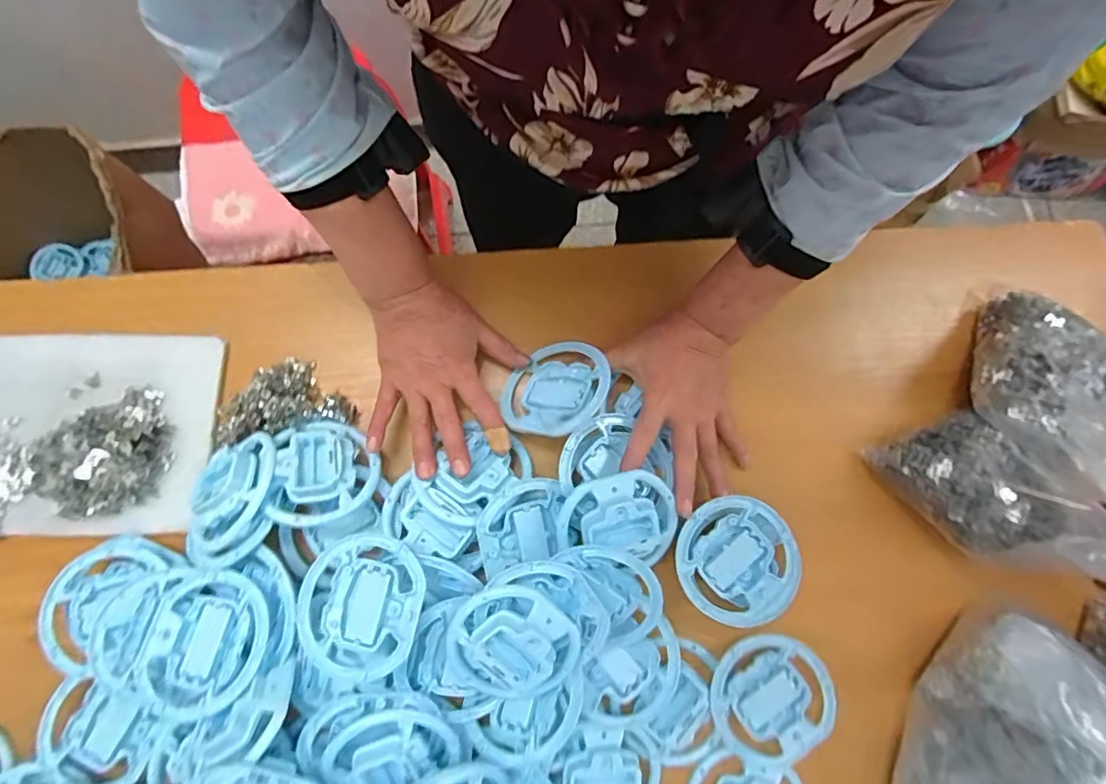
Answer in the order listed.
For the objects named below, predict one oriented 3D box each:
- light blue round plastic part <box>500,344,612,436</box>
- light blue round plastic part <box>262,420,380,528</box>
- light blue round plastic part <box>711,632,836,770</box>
[{"bbox_3d":[0.004,0.000,0.504,0.102,0.015,0.097,-14,50,17],"label":"light blue round plastic part"},{"bbox_3d":[-0.199,0.067,0.480,0.085,0.025,0.100,2,53,-19],"label":"light blue round plastic part"},{"bbox_3d":[0.188,0.263,0.471,0.102,0.010,0.098,0,80,-1],"label":"light blue round plastic part"}]

